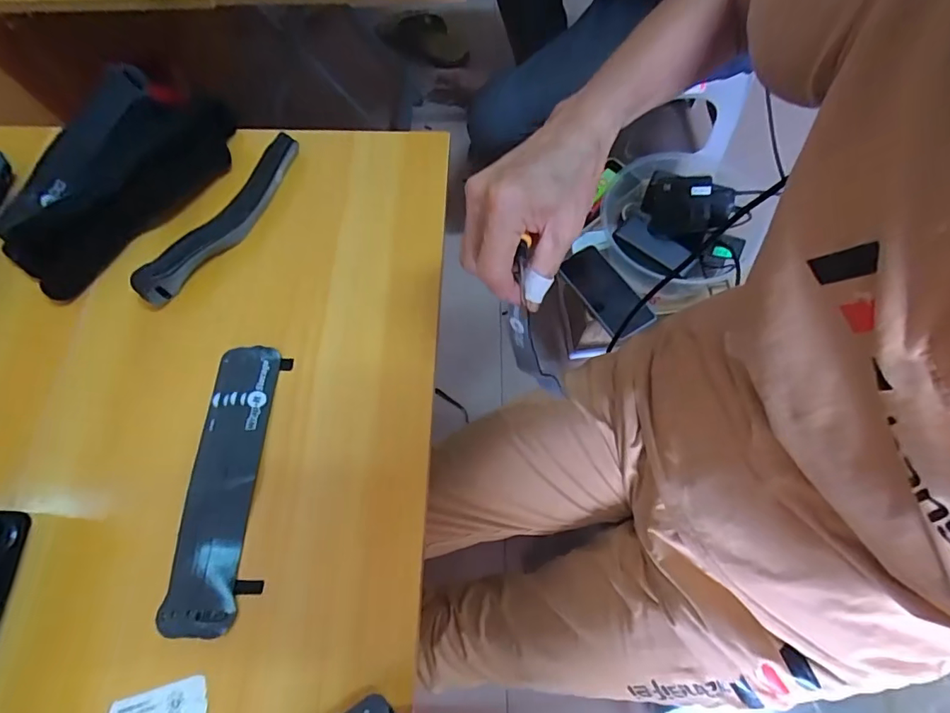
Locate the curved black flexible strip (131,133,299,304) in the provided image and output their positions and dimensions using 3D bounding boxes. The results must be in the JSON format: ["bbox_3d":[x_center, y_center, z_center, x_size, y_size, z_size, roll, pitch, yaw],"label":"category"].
[{"bbox_3d":[-0.215,-0.123,0.421,0.035,0.019,0.189,28,71,10],"label":"curved black flexible strip"}]

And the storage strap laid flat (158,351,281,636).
[{"bbox_3d":[-0.181,0.087,0.350,0.050,0.007,0.196,1,68,0],"label":"storage strap laid flat"}]

